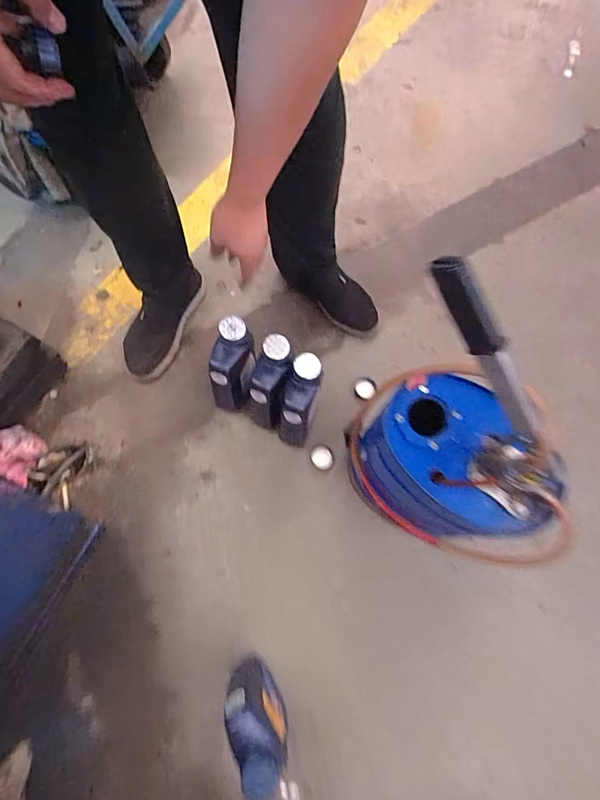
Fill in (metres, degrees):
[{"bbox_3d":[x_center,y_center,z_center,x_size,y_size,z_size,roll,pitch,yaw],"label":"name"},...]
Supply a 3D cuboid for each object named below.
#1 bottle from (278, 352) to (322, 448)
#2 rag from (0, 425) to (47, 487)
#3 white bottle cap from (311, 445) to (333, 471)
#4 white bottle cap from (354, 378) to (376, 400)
[{"bbox_3d":[-0.001,0.008,0.767,0.060,0.239,0.119,14,72,3],"label":"bottle"},{"bbox_3d":[-0.565,0.098,0.795,0.107,0.101,0.094,22,72,5],"label":"rag"},{"bbox_3d":[0.045,0.120,0.850,0.044,0.010,0.050,-7,72,-4],"label":"white bottle cap"},{"bbox_3d":[0.143,-0.025,0.903,0.047,0.022,0.049,1,72,-2],"label":"white bottle cap"}]

